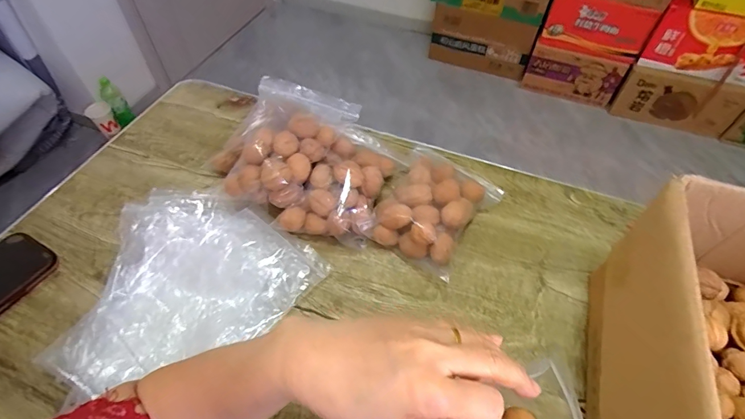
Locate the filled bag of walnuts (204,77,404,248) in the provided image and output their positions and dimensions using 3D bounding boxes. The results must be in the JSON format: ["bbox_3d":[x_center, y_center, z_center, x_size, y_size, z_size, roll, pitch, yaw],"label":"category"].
[{"bbox_3d":[-0.096,-0.073,0.559,0.249,0.092,0.200,16,54,11],"label":"filled bag of walnuts"}]

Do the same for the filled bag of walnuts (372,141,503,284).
[{"bbox_3d":[0.077,-0.006,0.538,0.138,0.059,0.168,29,58,19],"label":"filled bag of walnuts"}]

